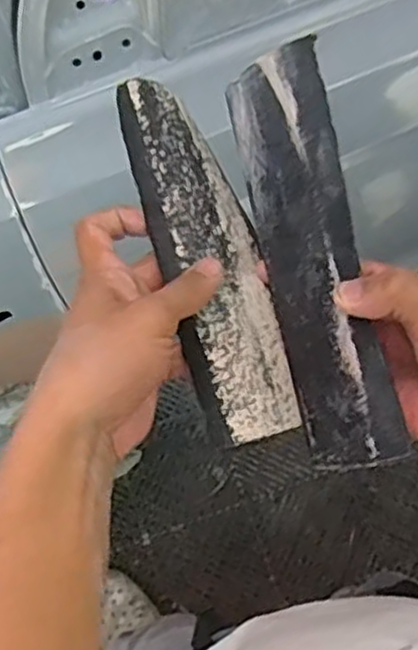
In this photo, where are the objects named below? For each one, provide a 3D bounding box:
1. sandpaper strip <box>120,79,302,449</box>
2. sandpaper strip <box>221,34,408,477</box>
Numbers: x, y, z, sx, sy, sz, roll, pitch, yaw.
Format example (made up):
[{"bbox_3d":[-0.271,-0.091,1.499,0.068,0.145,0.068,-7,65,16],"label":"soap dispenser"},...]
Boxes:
[{"bbox_3d":[0.000,-0.042,0.447,0.059,0.027,0.221,-18,83,-3],"label":"sandpaper strip"},{"bbox_3d":[0.055,-0.036,0.420,0.016,0.068,0.227,-10,88,-39],"label":"sandpaper strip"}]

